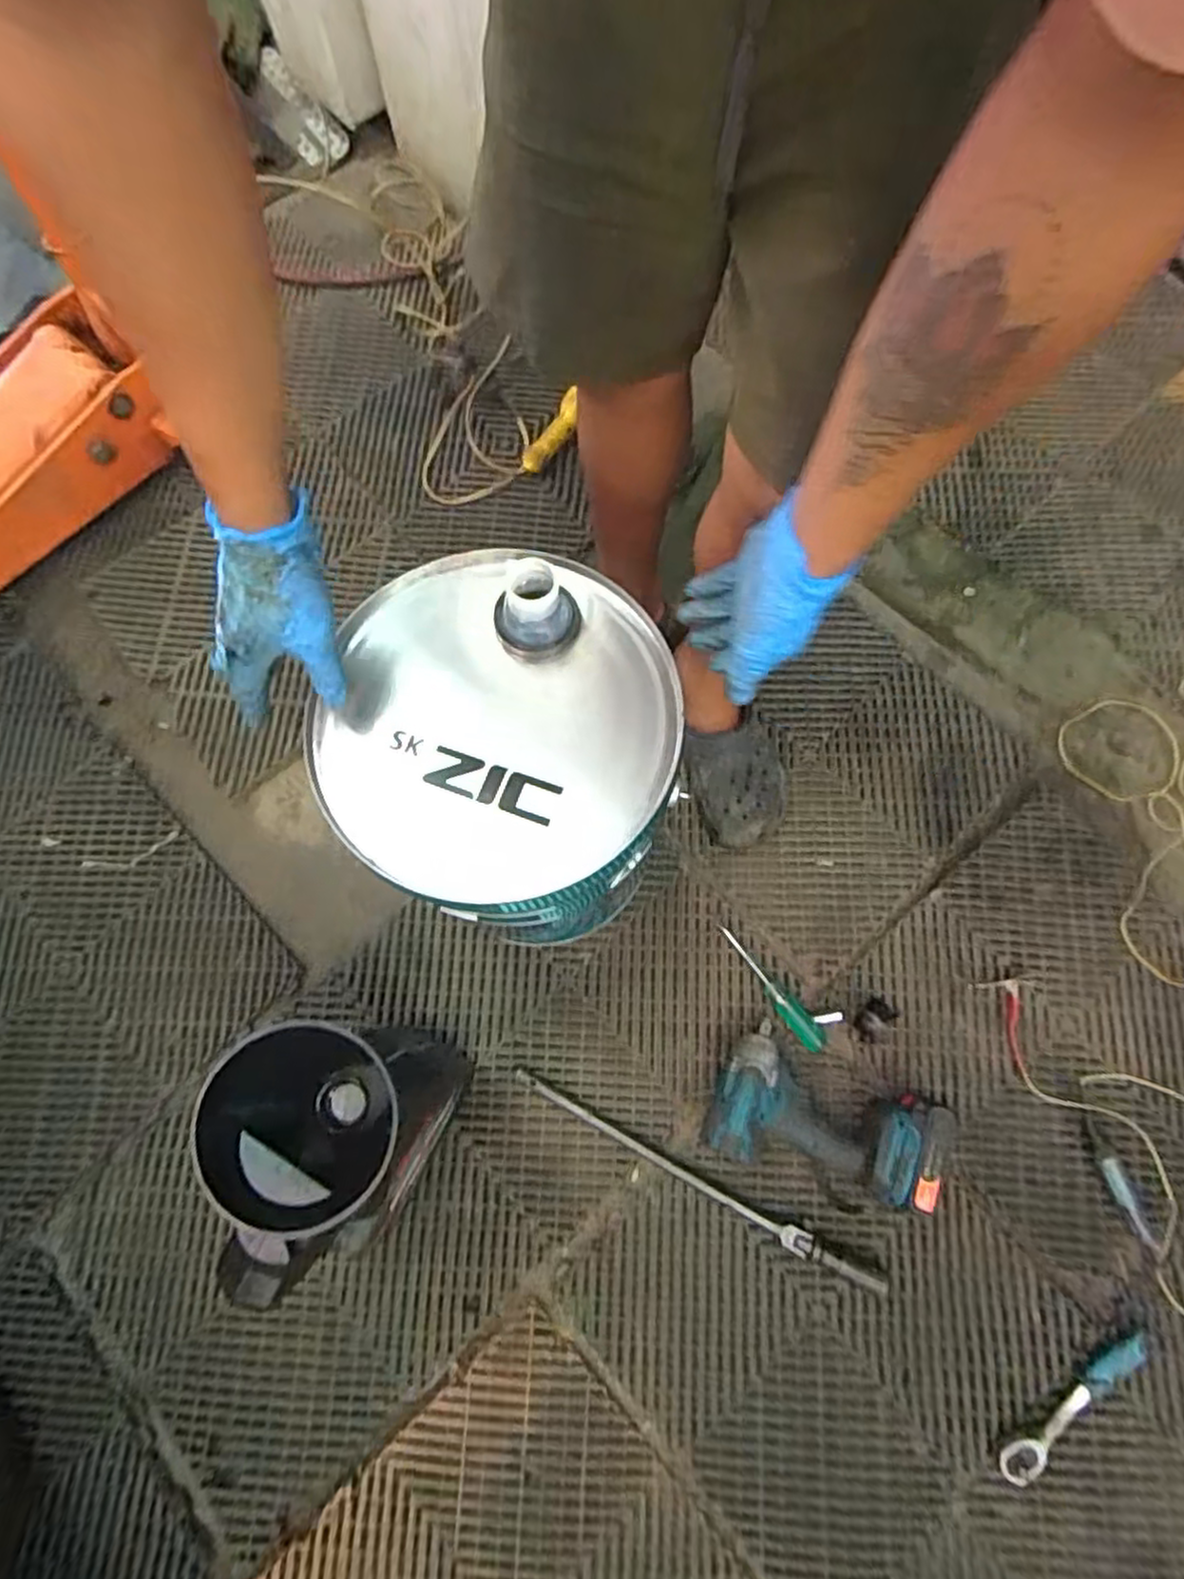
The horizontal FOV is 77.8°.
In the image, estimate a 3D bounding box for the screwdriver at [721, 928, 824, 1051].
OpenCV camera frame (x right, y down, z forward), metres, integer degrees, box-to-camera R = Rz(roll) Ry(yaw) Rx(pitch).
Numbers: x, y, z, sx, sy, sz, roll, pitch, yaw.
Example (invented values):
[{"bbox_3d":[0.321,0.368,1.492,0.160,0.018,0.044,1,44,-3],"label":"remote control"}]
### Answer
[{"bbox_3d":[0.208,0.231,0.858,0.028,0.024,0.167,-39,77,-9],"label":"screwdriver"}]

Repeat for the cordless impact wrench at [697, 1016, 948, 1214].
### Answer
[{"bbox_3d":[0.257,0.347,0.790,0.245,0.087,0.138,13,75,5],"label":"cordless impact wrench"}]

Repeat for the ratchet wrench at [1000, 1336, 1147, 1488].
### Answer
[{"bbox_3d":[0.480,0.609,0.725,0.193,0.021,0.027,-33,76,-8],"label":"ratchet wrench"}]

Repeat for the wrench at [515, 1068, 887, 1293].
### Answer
[{"bbox_3d":[0.108,0.426,0.803,0.439,0.026,0.024,26,76,8],"label":"wrench"}]

